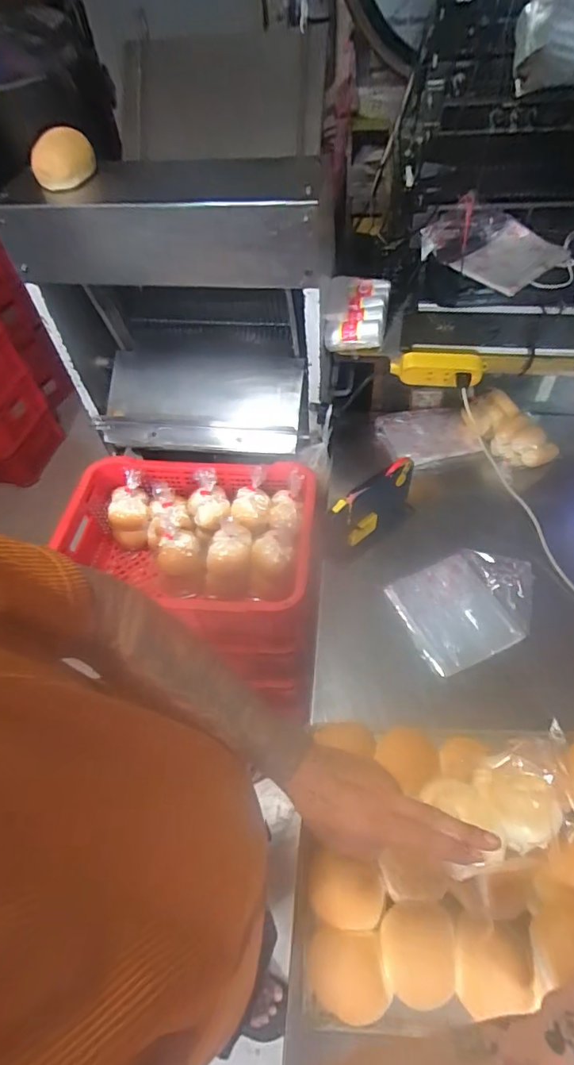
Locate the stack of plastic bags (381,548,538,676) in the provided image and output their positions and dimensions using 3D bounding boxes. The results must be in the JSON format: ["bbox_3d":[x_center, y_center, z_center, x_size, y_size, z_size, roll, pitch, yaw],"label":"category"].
[{"bbox_3d":[0.316,0.118,0.846,0.242,0.045,0.181,-23,56,-7],"label":"stack of plastic bags"}]

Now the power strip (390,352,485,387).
[{"bbox_3d":[0.289,-0.315,0.963,0.166,0.055,0.038,6,54,10],"label":"power strip"}]

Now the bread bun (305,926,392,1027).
[{"bbox_3d":[0.064,0.479,0.537,0.086,0.041,0.075,1,54,6],"label":"bread bun"}]

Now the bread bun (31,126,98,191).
[{"bbox_3d":[-0.380,-0.629,0.836,0.106,0.055,0.097,-17,54,-7],"label":"bread bun"}]

